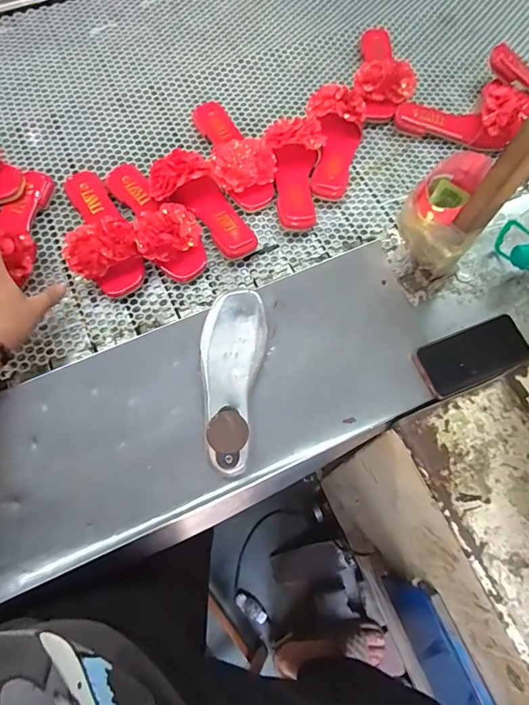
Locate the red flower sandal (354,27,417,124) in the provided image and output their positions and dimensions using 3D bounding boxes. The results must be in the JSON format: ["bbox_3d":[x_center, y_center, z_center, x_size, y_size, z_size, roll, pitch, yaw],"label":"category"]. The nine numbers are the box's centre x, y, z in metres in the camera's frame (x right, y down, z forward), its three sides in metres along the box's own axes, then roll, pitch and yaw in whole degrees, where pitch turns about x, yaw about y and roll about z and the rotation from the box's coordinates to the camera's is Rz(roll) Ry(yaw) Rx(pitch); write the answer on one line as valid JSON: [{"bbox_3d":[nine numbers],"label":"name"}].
[{"bbox_3d":[0.231,-0.537,0.824,0.102,0.066,0.223,8,68,2],"label":"red flower sandal"}]

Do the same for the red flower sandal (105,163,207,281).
[{"bbox_3d":[-0.171,-0.220,0.690,0.098,0.071,0.216,-25,71,-11],"label":"red flower sandal"}]

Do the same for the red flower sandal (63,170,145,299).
[{"bbox_3d":[-0.260,-0.203,0.680,0.099,0.070,0.228,-14,69,-7],"label":"red flower sandal"}]

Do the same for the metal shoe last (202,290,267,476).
[{"bbox_3d":[-0.049,0.027,0.553,0.079,0.097,0.230,7,68,2],"label":"metal shoe last"}]

